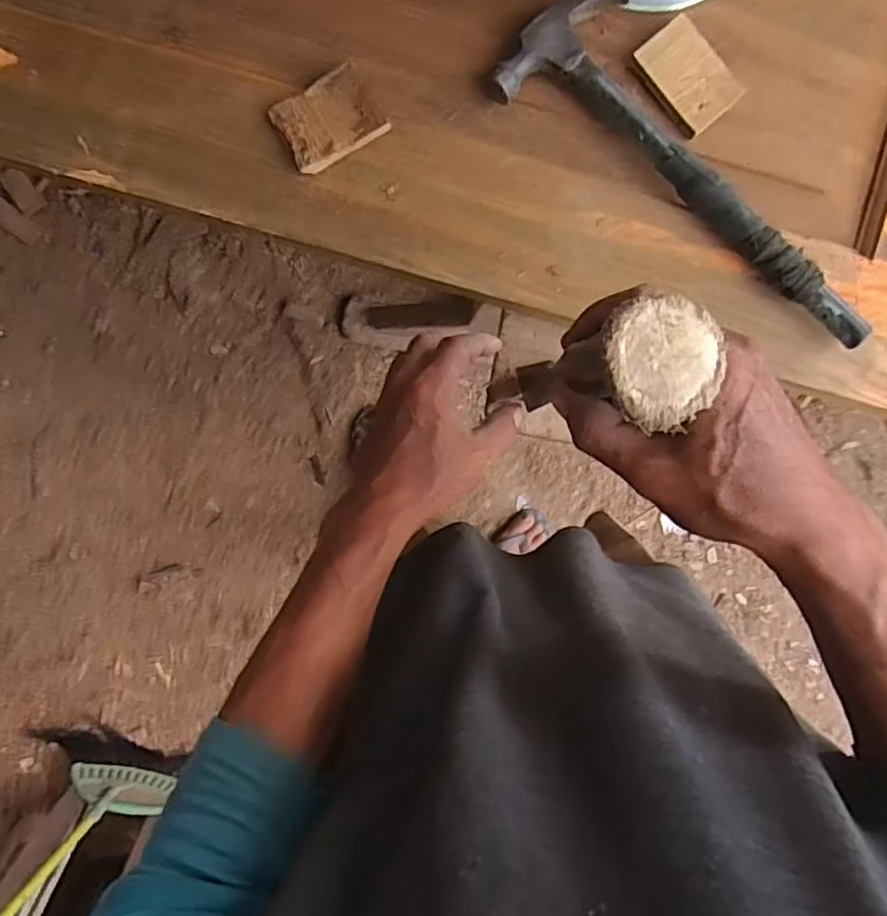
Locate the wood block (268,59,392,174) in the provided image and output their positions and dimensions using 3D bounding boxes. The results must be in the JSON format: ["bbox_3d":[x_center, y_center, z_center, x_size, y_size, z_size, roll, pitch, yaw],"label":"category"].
[{"bbox_3d":[-0.086,-0.253,0.490,0.075,0.017,0.058,-33,90,-4],"label":"wood block"}]

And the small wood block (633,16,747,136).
[{"bbox_3d":[0.186,-0.291,0.502,0.055,0.017,0.075,-41,92,-1],"label":"small wood block"}]

